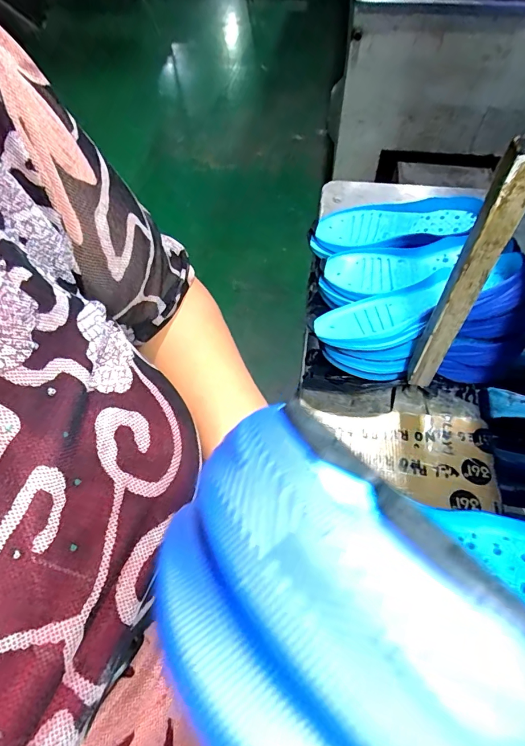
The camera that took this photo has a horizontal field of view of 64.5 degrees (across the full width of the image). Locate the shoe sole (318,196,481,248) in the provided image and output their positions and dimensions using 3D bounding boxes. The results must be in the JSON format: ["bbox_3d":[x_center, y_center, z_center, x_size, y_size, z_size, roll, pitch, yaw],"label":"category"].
[{"bbox_3d":[0.200,-0.236,0.654,0.242,0.070,0.033,6,9,31],"label":"shoe sole"}]

